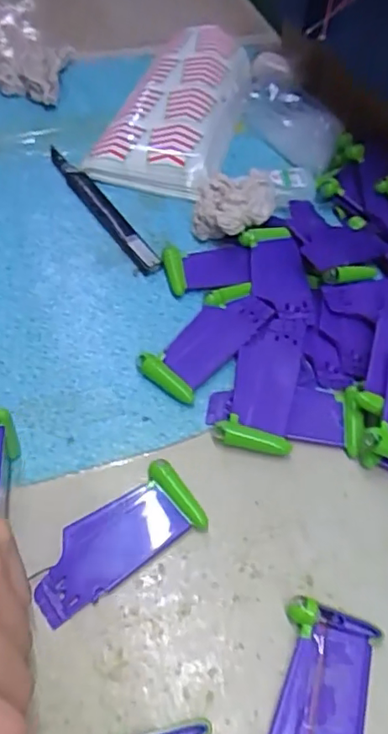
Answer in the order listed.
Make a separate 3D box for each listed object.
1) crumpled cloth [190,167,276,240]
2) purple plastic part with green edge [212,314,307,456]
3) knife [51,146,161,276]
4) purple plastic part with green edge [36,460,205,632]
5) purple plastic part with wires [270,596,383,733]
[{"bbox_3d":[0.031,-0.121,0.415,0.057,0.029,0.052,7,54,1],"label":"crumpled cloth"},{"bbox_3d":[0.042,0.007,0.341,0.041,0.010,0.092,11,55,5],"label":"purple plastic part with green edge"},{"bbox_3d":[-0.072,-0.123,0.427,0.016,0.008,0.149,-27,60,-21],"label":"knife"},{"bbox_3d":[-0.040,0.087,0.284,0.089,0.010,0.039,-28,61,-22],"label":"purple plastic part with green edge"},{"bbox_3d":[0.055,0.152,0.244,0.038,0.008,0.089,15,55,7],"label":"purple plastic part with wires"}]

